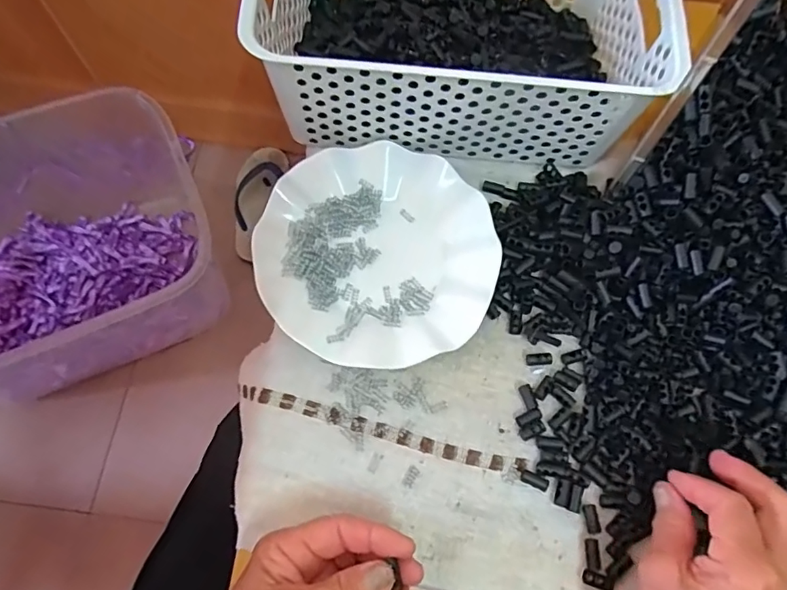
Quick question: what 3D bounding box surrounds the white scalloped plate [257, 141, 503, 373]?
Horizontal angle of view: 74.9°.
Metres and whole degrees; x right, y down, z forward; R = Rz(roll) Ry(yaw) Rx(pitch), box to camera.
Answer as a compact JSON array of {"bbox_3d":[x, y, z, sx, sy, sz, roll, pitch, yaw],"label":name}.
[{"bbox_3d":[-0.010,-0.036,0.398,0.173,0.024,0.181,1,71,-3],"label":"white scalloped plate"}]

